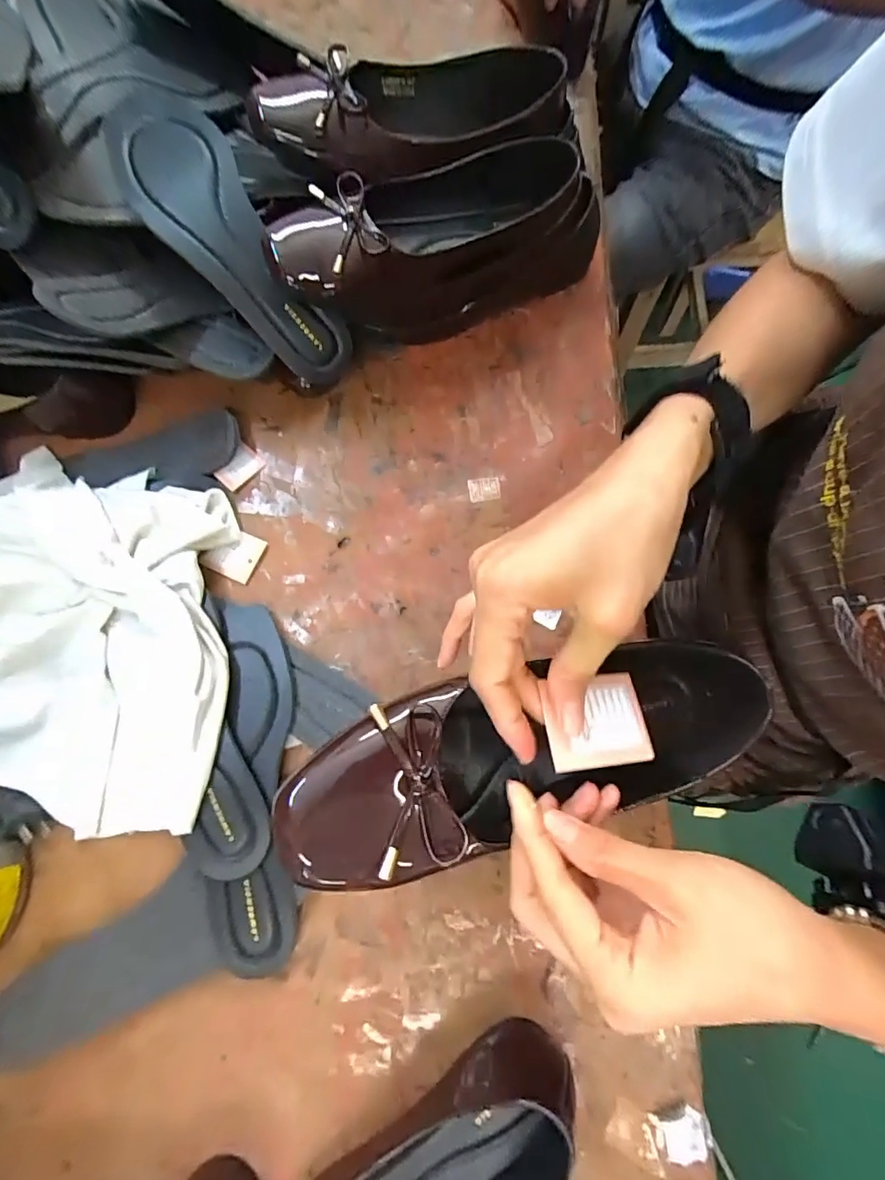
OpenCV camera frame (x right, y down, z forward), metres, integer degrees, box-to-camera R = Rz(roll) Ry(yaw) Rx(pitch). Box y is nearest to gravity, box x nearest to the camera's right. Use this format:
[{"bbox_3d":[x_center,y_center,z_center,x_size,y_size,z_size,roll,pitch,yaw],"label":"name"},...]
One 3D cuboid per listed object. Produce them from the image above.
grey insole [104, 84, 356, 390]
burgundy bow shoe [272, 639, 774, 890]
[{"bbox_3d":[-0.163,-0.265,0.380,0.077,0.040,0.236,-40,99,-9],"label":"grey insole"},{"bbox_3d":[0.063,0.077,0.261,0.254,0.071,0.075,-13,74,-14],"label":"burgundy bow shoe"}]

